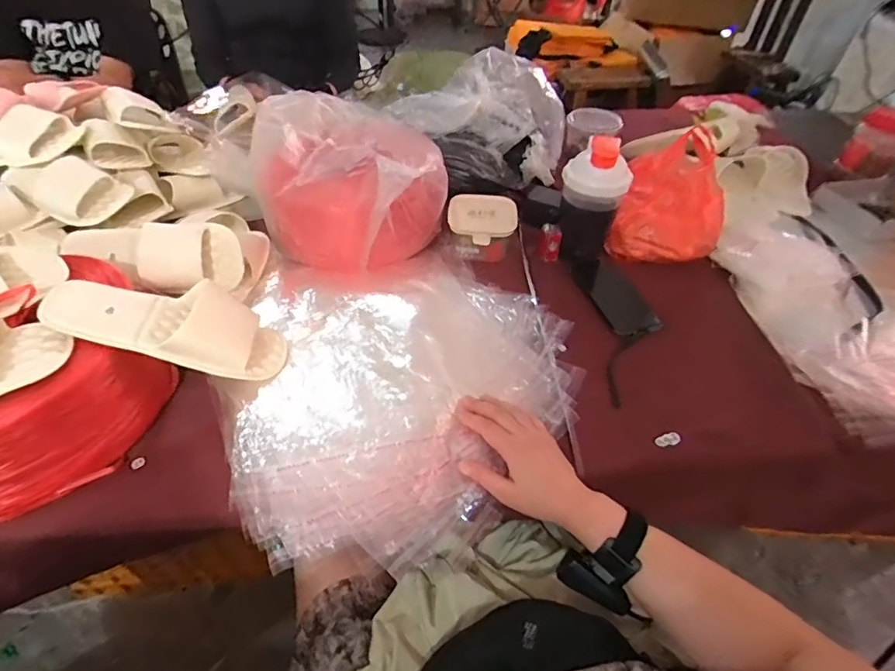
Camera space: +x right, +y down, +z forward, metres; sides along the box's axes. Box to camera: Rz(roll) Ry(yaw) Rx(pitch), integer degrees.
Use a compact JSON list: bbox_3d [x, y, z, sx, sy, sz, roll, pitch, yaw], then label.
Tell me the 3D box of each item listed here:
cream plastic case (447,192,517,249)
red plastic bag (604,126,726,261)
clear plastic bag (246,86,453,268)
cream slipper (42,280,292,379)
[{"bbox_3d":[0.058,-0.186,0.810,0.115,0.054,0.108,1,46,-2],"label":"cream plastic case"},{"bbox_3d":[0.391,-0.236,0.825,0.170,0.106,0.236,24,50,19],"label":"red plastic bag"},{"bbox_3d":[-0.161,-0.260,0.798,0.279,0.151,0.336,-14,48,-15],"label":"clear plastic bag"},{"bbox_3d":[-0.292,-0.017,0.525,0.233,0.052,0.092,15,42,-23],"label":"cream slipper"}]

